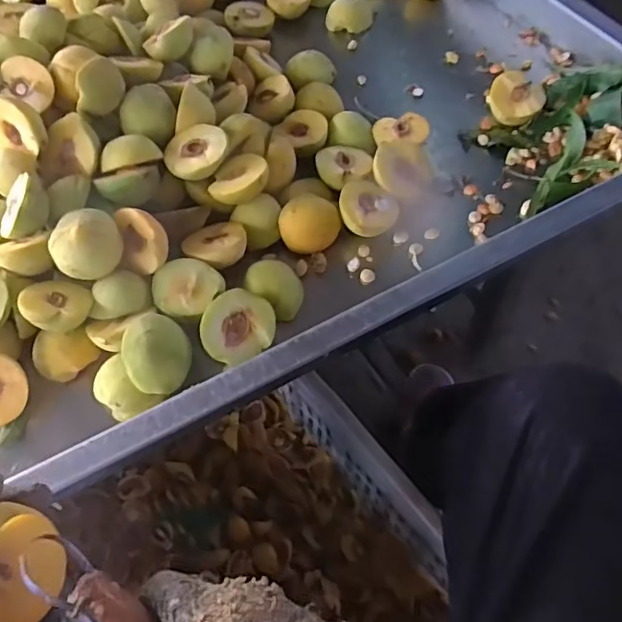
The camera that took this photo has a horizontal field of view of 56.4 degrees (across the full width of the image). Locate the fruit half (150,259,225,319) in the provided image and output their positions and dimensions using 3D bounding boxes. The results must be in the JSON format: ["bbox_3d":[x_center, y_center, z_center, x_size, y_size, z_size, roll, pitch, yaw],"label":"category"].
[{"bbox_3d":[-0.111,-0.018,0.527,0.058,0.030,0.050,15,60,12],"label":"fruit half"}]

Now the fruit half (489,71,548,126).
[{"bbox_3d":[0.229,-0.234,0.654,0.059,0.036,0.059,18,61,13],"label":"fruit half"}]

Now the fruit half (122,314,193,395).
[{"bbox_3d":[-0.132,0.036,0.494,0.055,0.062,0.031,-33,22,-24],"label":"fruit half"}]

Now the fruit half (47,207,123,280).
[{"bbox_3d":[-0.198,-0.060,0.514,0.054,0.057,0.036,-4,26,-41],"label":"fruit half"}]

